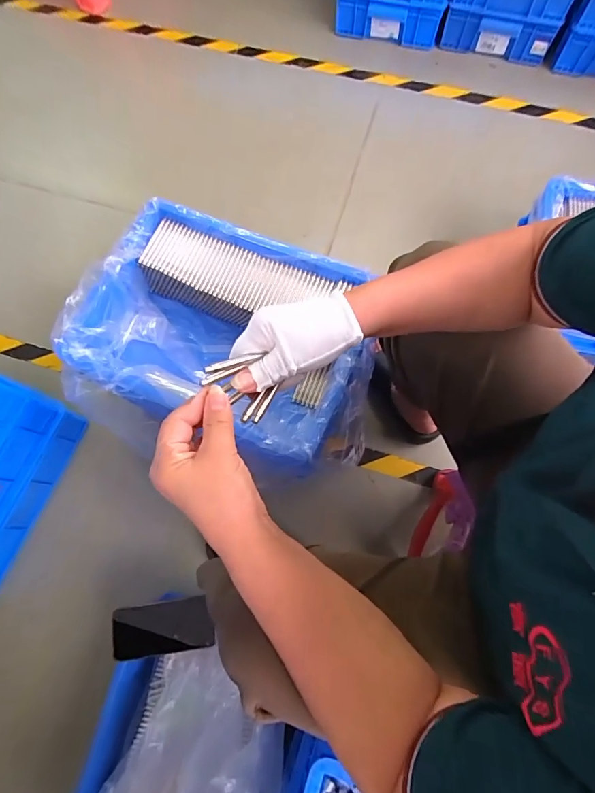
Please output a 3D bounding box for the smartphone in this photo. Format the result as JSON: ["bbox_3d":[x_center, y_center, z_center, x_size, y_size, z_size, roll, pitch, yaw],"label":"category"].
[{"bbox_3d":[-0.213,0.367,0.647,0.149,0.010,0.076,-5,76,-9],"label":"smartphone"}]

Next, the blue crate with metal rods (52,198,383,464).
[{"bbox_3d":[-0.111,-0.100,0.646,0.415,0.126,0.321,21,75,7],"label":"blue crate with metal rods"}]

